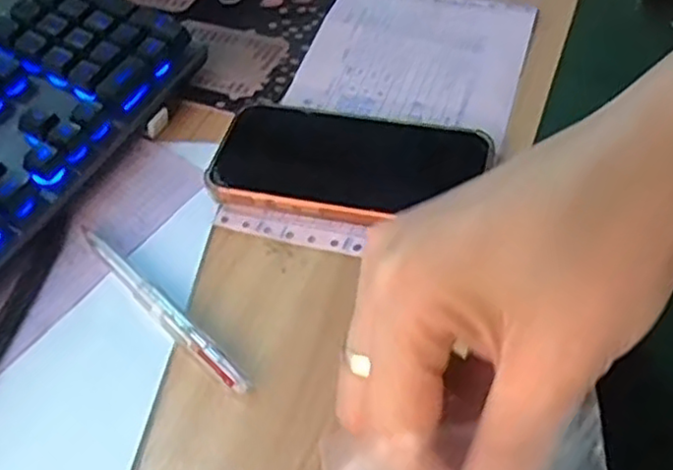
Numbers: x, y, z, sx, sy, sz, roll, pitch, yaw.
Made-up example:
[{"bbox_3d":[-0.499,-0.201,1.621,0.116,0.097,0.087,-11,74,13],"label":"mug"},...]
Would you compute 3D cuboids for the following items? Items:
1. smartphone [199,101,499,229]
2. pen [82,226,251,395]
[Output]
[{"bbox_3d":[0.006,-0.039,0.393,0.147,0.014,0.076,11,53,12],"label":"smartphone"},{"bbox_3d":[-0.087,0.034,0.345,0.132,0.008,0.012,36,61,28],"label":"pen"}]

